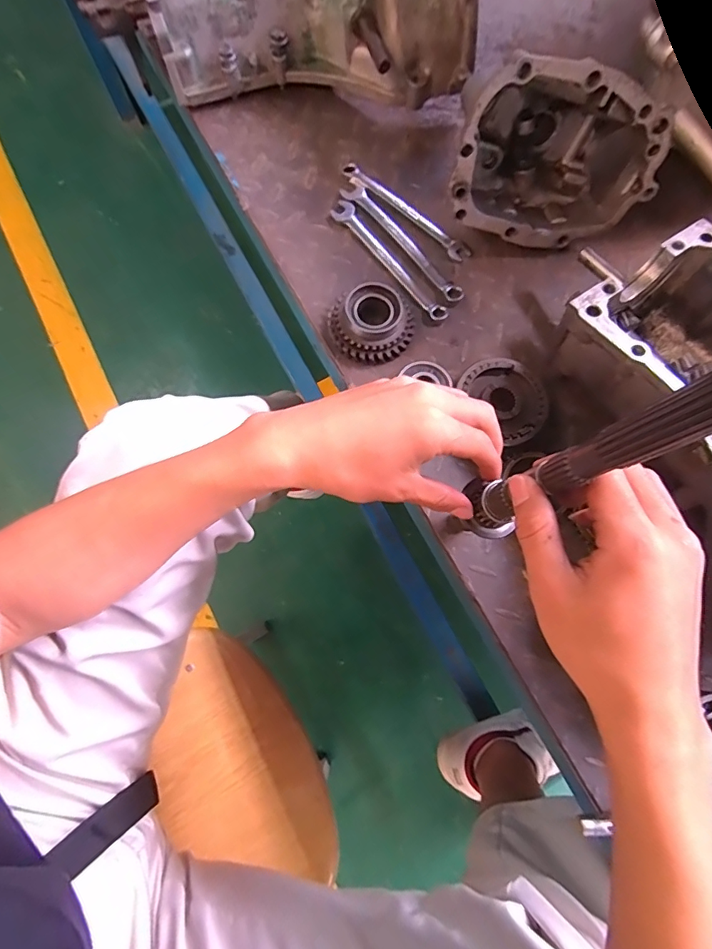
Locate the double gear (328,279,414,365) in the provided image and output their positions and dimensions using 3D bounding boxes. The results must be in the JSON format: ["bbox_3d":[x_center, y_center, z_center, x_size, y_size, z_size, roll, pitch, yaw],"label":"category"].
[{"bbox_3d":[0.017,-0.134,0.422,0.072,0.027,0.066,0,76,-1],"label":"double gear"}]

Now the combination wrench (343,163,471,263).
[{"bbox_3d":[0.050,-0.259,0.461,0.148,0.013,0.019,38,78,8],"label":"combination wrench"}]

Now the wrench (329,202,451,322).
[{"bbox_3d":[0.032,-0.204,0.455,0.020,0.014,0.157,-40,80,-10],"label":"wrench"}]

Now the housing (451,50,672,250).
[{"bbox_3d":[0.171,-0.291,0.424,0.186,0.131,0.101,3,54,-12],"label":"housing"}]

